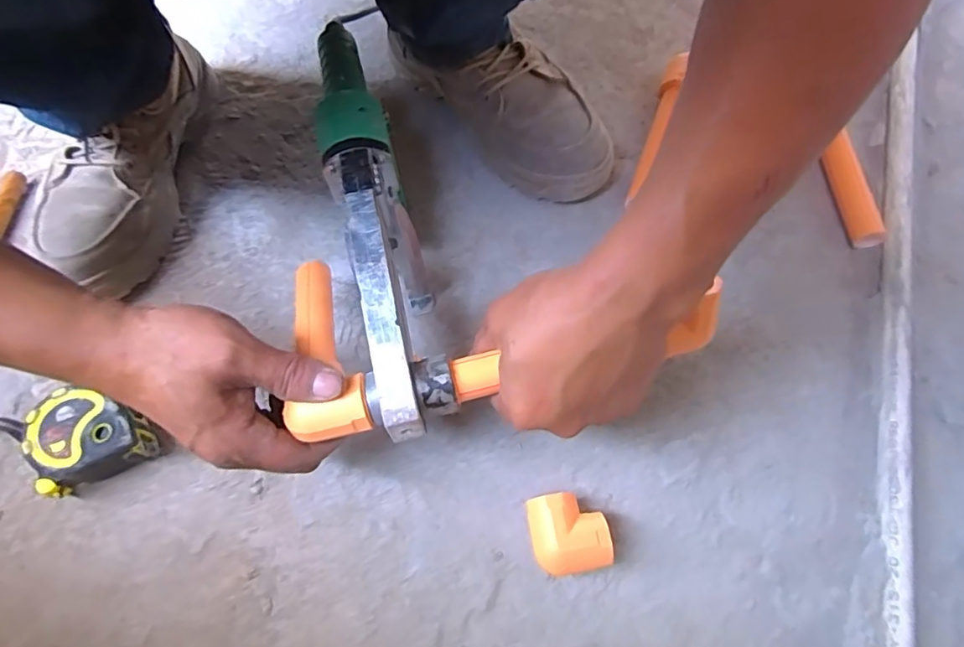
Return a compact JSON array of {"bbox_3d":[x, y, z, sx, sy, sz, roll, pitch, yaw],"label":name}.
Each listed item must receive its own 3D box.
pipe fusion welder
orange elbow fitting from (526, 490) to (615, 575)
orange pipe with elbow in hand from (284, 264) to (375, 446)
[{"bbox_3d":[-0.086,-0.105,0.395,0.057,0.051,0.378,-16,64,-5],"label":"pipe fusion welder"},{"bbox_3d":[0.057,0.141,0.376,0.048,0.038,0.049,-10,65,-3],"label":"orange elbow fitting"},{"bbox_3d":[-0.109,0.009,0.370,0.045,0.024,0.158,-19,46,-7],"label":"orange pipe with elbow in hand"}]

